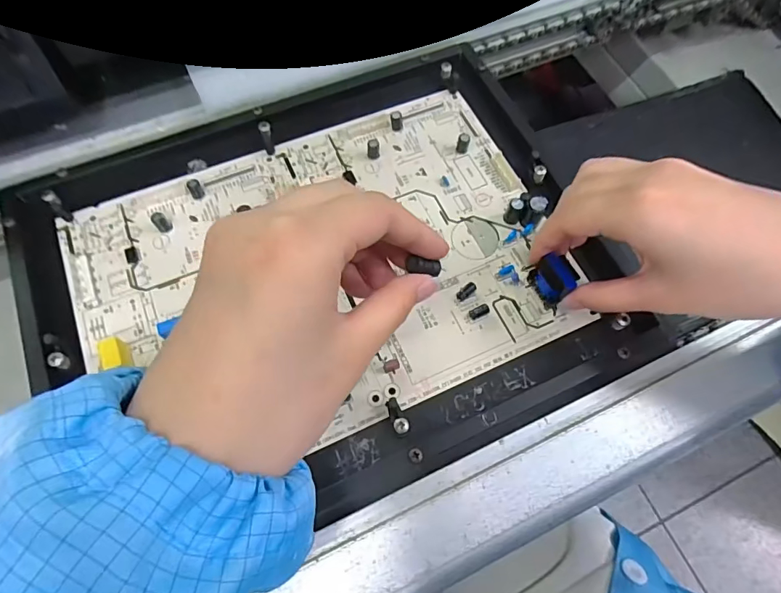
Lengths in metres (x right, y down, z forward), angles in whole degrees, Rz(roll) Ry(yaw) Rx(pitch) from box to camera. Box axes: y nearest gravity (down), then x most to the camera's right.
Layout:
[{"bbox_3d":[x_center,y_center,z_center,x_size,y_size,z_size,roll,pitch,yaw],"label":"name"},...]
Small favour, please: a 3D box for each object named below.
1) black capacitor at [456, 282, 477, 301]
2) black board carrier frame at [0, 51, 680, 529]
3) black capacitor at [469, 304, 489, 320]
[{"bbox_3d":[0.046,-0.003,0.277,0.014,0.004,0.006,-40,73,-4],"label":"black capacitor"},{"bbox_3d":[-0.035,-0.017,0.276,0.328,0.018,0.258,-22,69,-11],"label":"black board carrier frame"},{"bbox_3d":[0.053,0.009,0.272,0.013,0.006,0.006,-22,69,-11],"label":"black capacitor"}]

